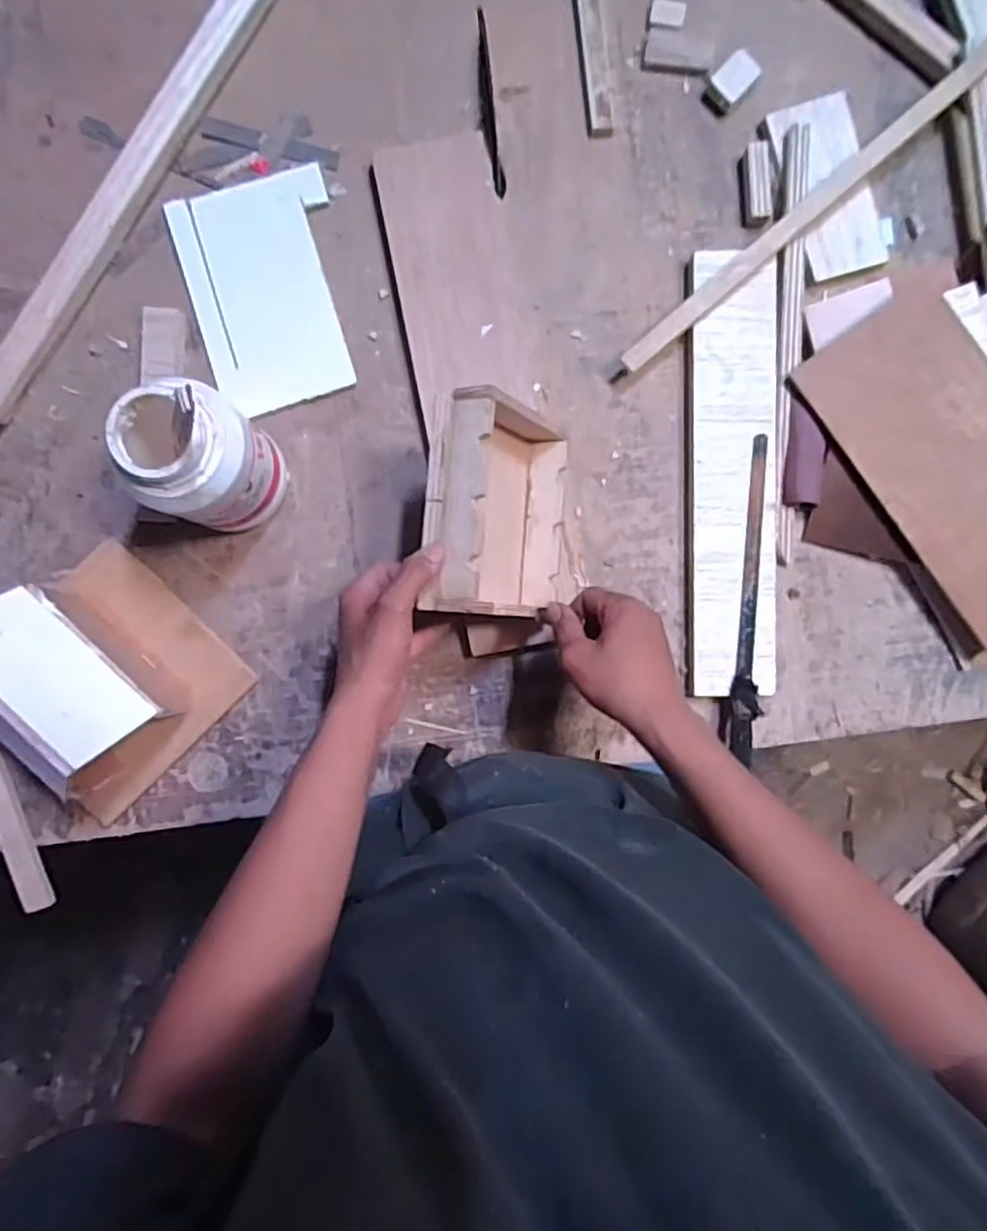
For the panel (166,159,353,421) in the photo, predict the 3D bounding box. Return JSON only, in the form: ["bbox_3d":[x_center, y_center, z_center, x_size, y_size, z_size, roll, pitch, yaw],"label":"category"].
[{"bbox_3d":[-0.201,-0.287,0.598,0.133,0.009,0.200,-15,91,0],"label":"panel"}]

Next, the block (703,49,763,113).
[{"bbox_3d":[0.214,-0.479,0.600,0.031,0.021,0.043,41,90,-1],"label":"block"}]

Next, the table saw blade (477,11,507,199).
[{"bbox_3d":[-0.005,-0.465,0.602,0.015,0.012,0.168,-7,91,0],"label":"table saw blade"}]

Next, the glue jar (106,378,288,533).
[{"bbox_3d":[-0.219,-0.122,0.525,0.081,0.160,0.086,0,91,-1],"label":"glue jar"}]

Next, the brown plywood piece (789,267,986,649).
[{"bbox_3d":[0.404,-0.125,0.581,0.133,0.018,0.313,-35,89,12],"label":"brown plywood piece"}]

